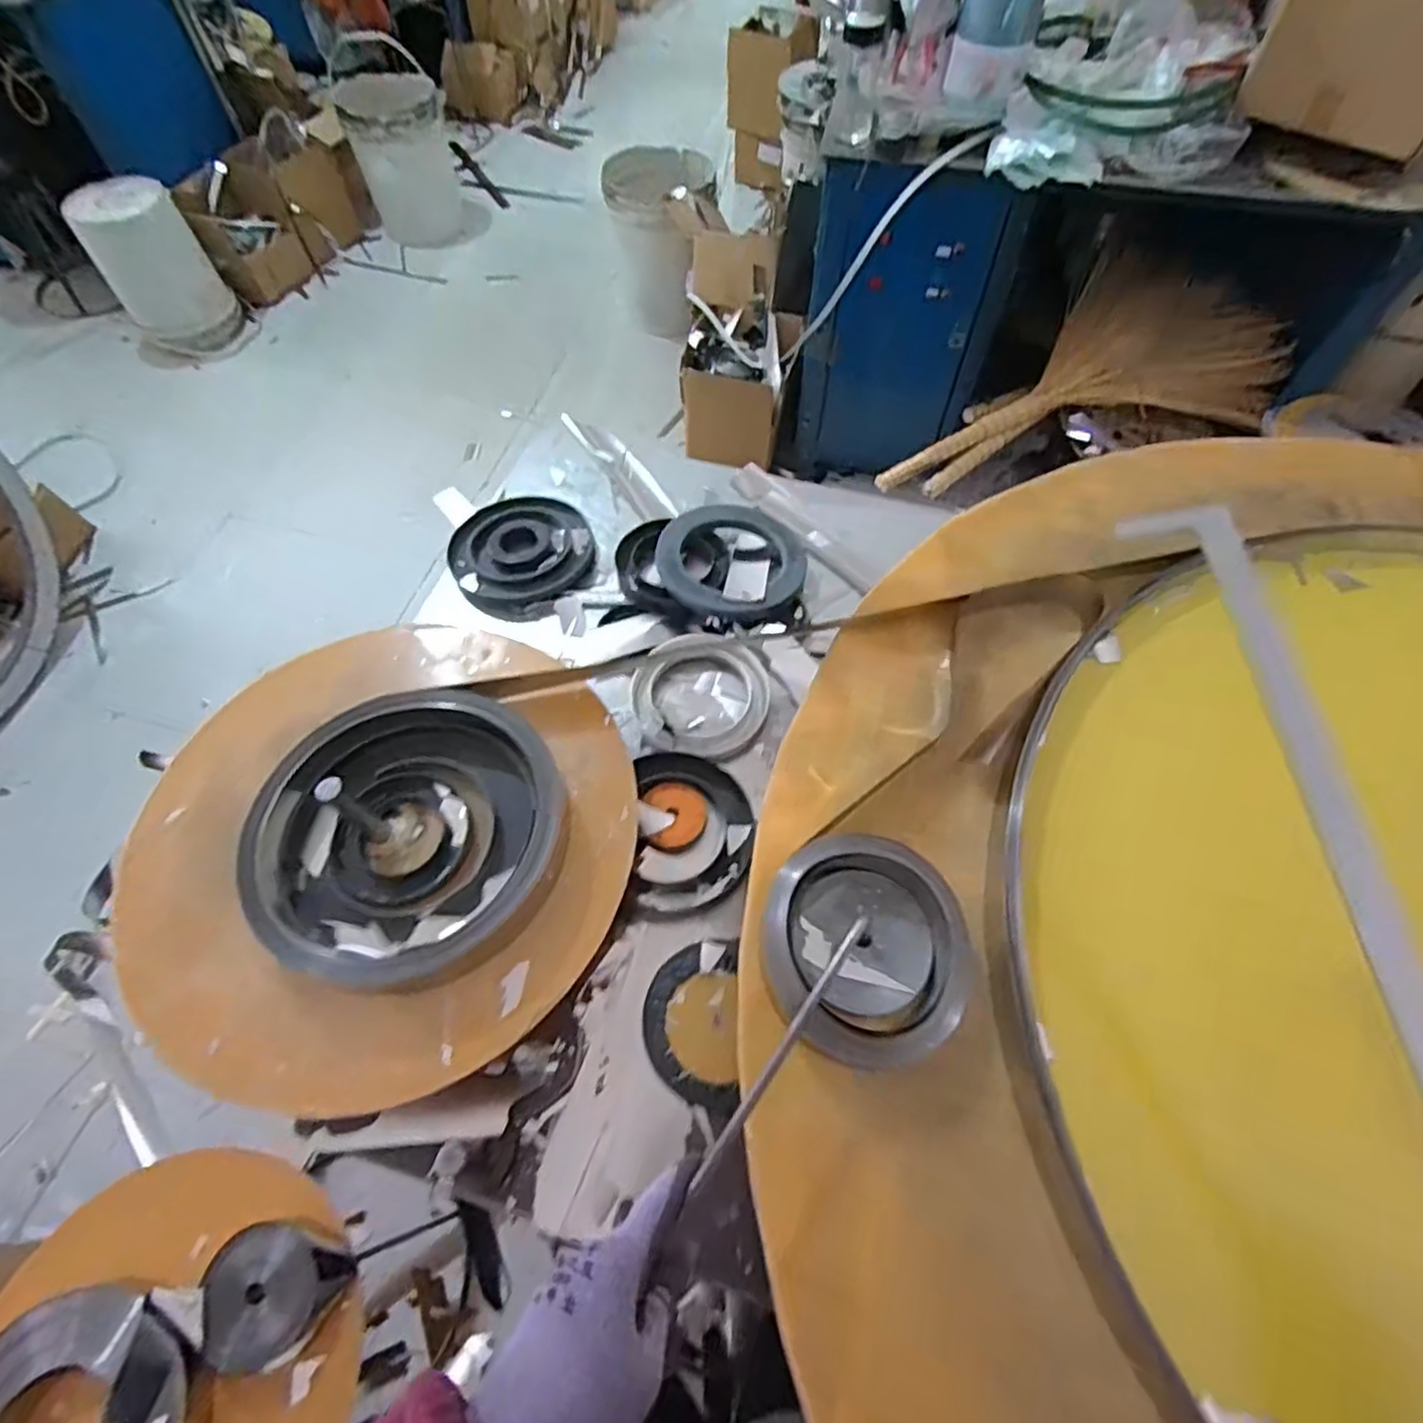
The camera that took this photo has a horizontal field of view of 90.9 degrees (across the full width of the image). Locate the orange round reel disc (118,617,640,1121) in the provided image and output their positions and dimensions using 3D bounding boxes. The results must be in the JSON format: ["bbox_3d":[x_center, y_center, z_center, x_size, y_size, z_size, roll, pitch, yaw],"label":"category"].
[{"bbox_3d":[-0.262,0.082,0.553,0.374,0.055,0.392,0,60,1],"label":"orange round reel disc"}]

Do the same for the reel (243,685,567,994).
[{"bbox_3d":[-0.228,0.091,0.539,0.218,0.047,0.221,0,60,0],"label":"reel"}]

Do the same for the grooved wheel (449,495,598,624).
[{"bbox_3d":[-0.204,-0.173,0.765,0.150,0.024,0.156,0,60,0],"label":"grooved wheel"}]

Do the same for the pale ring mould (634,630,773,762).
[{"bbox_3d":[-0.013,-0.017,0.668,0.131,0.033,0.120,-2,68,4],"label":"pale ring mould"}]

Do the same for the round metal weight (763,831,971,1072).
[{"bbox_3d":[0.104,0.164,0.484,0.130,0.048,0.141,0,60,0],"label":"round metal weight"}]

